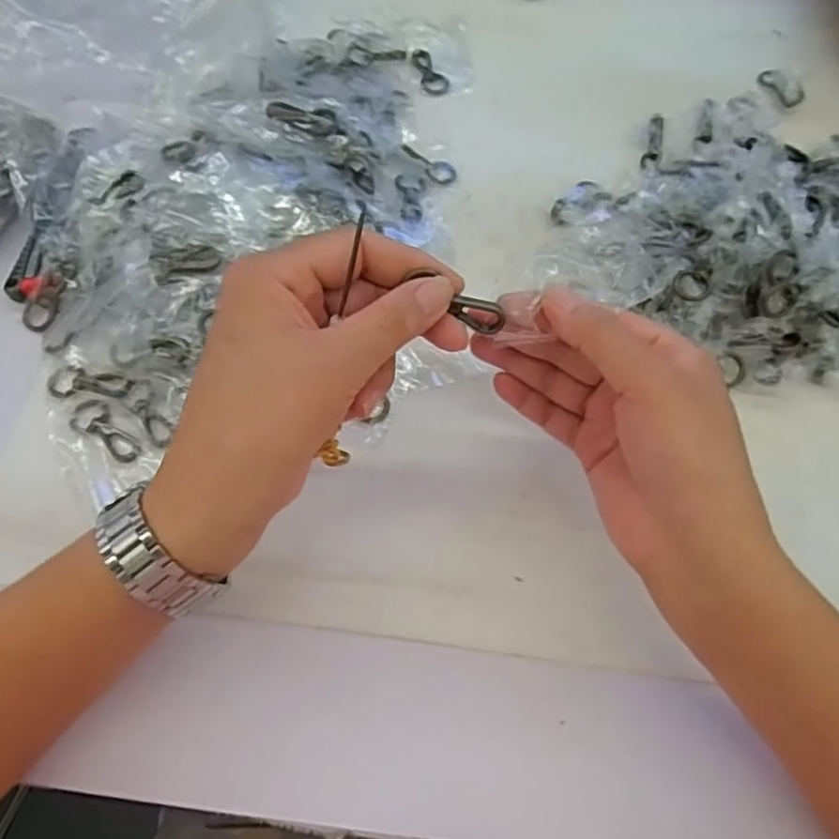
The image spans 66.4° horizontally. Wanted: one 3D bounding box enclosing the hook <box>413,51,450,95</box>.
[{"bbox_3d":[0.009,-0.279,0.516,0.022,0.005,0.053,-13,66,-8],"label":"hook"}]

